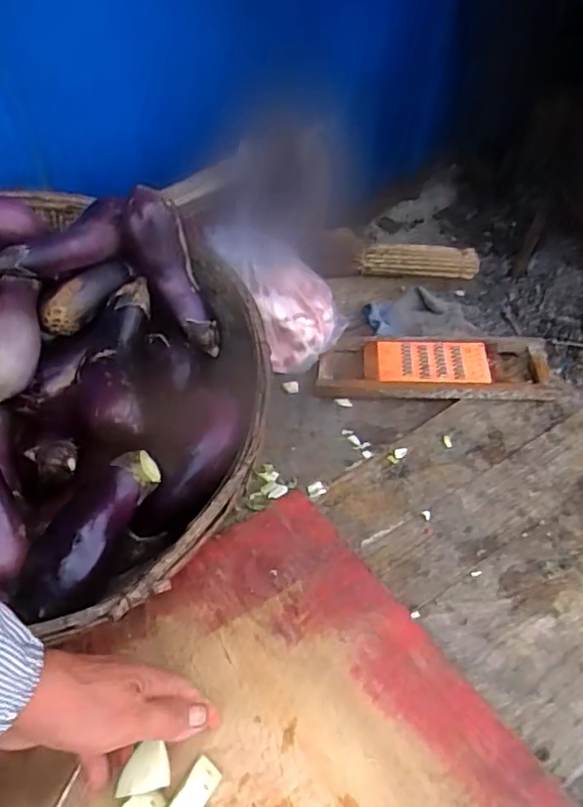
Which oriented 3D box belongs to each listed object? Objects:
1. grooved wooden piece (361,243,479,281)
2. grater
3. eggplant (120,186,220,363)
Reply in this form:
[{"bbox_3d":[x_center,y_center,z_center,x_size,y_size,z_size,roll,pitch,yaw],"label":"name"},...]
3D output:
[{"bbox_3d":[0.181,-0.200,0.883,0.168,0.040,0.033,-2,55,1],"label":"grooved wooden piece"},{"bbox_3d":[0.165,-0.042,0.734,0.260,0.037,0.101,3,55,4],"label":"grater"},{"bbox_3d":[-0.126,-0.134,0.664,0.060,0.045,0.177,-28,99,-18],"label":"eggplant"}]

